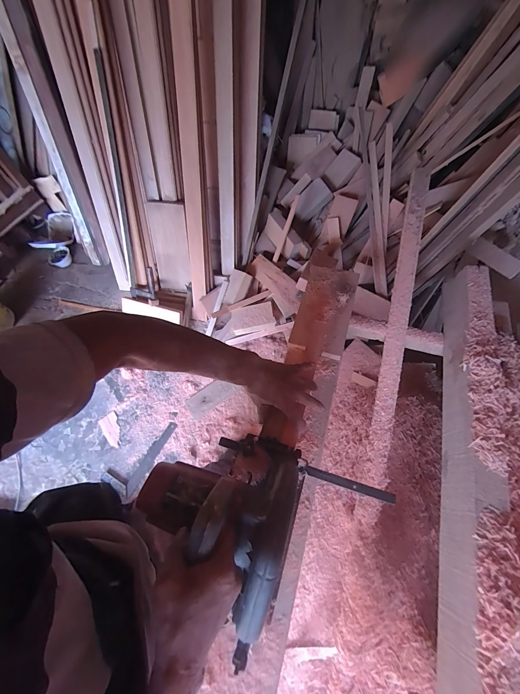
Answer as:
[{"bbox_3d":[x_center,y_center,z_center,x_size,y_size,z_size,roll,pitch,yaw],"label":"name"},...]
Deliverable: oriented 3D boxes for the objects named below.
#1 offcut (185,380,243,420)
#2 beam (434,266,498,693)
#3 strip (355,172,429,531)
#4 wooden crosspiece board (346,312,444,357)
[{"bbox_3d":[-0.232,0.241,1.365,0.246,0.021,0.109,-32,66,-14],"label":"offcut"},{"bbox_3d":[0.376,0.497,0.510,0.063,0.133,1.619,15,64,9],"label":"beam"},{"bbox_3d":[0.403,-0.030,0.837,0.067,0.035,1.067,11,84,7],"label":"strip"},{"bbox_3d":[0.415,-0.039,0.870,0.279,0.048,0.070,12,64,8],"label":"wooden crosspiece board"}]

